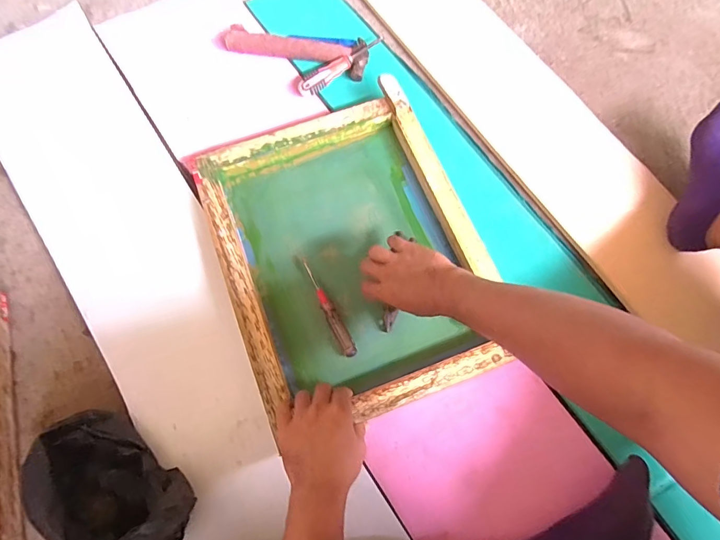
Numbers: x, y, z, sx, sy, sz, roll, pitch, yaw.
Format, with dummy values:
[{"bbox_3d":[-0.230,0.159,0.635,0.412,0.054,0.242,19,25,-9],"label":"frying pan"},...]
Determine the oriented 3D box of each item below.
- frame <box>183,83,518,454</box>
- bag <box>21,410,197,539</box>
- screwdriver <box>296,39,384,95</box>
[{"bbox_3d":[-0.016,-0.030,0.637,0.364,0.044,0.464,-21,73,-6],"label":"frame"},{"bbox_3d":[-0.313,0.284,0.516,0.200,0.091,0.134,34,76,10],"label":"bag"},{"bbox_3d":[-0.030,-0.365,0.746,0.176,0.024,0.028,-35,75,-10],"label":"screwdriver"}]

